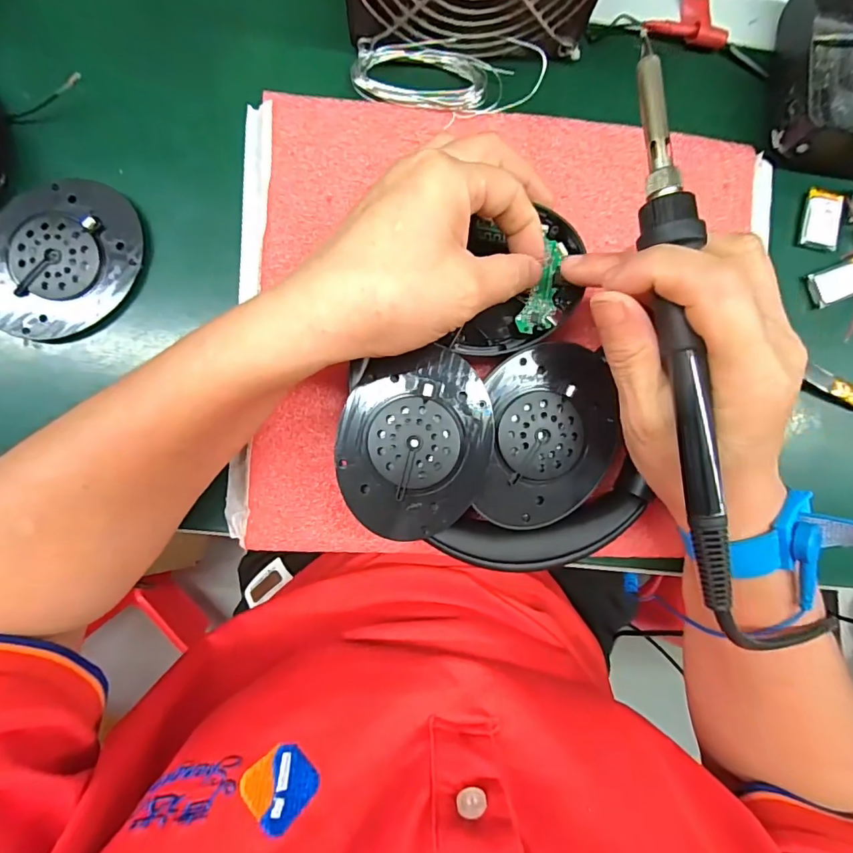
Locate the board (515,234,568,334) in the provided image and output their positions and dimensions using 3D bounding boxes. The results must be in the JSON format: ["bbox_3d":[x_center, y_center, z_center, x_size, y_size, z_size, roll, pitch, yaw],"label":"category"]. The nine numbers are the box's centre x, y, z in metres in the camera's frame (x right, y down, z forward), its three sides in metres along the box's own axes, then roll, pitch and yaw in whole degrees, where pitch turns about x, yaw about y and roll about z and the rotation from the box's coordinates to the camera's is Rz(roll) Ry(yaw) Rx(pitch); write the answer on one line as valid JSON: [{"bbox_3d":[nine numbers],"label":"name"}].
[{"bbox_3d":[0.058,-0.068,0.240,0.017,0.004,0.047,15,88,-4],"label":"board"}]

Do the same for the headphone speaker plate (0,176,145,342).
[{"bbox_3d":[-0.184,-0.084,0.243,0.074,0.008,0.079,0,90,-4],"label":"headphone speaker plate"}]

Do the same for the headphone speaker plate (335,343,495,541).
[{"bbox_3d":[-0.005,0.008,0.222,0.067,0.006,0.083,11,90,-4],"label":"headphone speaker plate"}]

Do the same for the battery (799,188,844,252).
[{"bbox_3d":[0.220,-0.116,0.272,0.020,0.006,0.033,7,90,-4],"label":"battery"}]

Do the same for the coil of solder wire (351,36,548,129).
[{"bbox_3d":[0.011,-0.181,0.252,0.097,0.009,0.037,-1,90,-4],"label":"coil of solder wire"}]

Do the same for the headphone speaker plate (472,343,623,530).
[{"bbox_3d":[0.058,0.005,0.229,0.068,0.009,0.083,-7,91,-4],"label":"headphone speaker plate"}]

